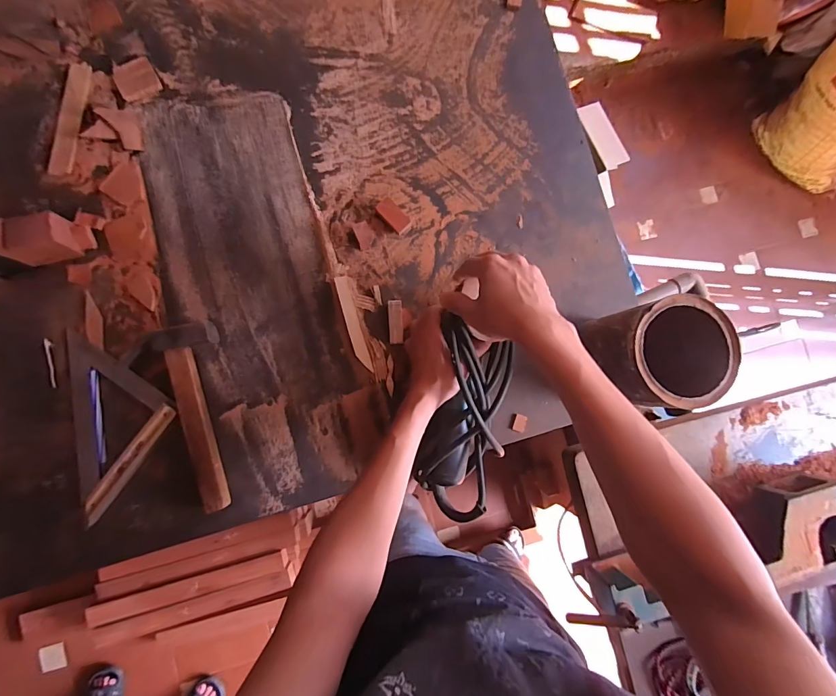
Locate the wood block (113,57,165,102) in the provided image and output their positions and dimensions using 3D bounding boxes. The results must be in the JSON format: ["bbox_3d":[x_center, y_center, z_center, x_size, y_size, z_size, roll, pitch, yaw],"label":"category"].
[{"bbox_3d":[-0.419,-0.400,0.581,0.058,0.005,0.058,-30,87,-8],"label":"wood block"}]

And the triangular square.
[{"bbox_3d":[-0.440,0.100,0.516,0.179,0.025,0.169,33,82,-1],"label":"triangular square"}]

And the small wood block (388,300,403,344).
[{"bbox_3d":[-0.031,-0.037,0.556,0.020,0.011,0.061,-4,98,-6],"label":"small wood block"}]

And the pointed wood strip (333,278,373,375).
[{"bbox_3d":[-0.093,-0.035,0.562,0.022,0.004,0.141,-13,82,-32],"label":"pointed wood strip"}]

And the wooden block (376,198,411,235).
[{"bbox_3d":[-0.036,-0.193,0.577,0.026,0.025,0.052,-44,89,-8],"label":"wooden block"}]

